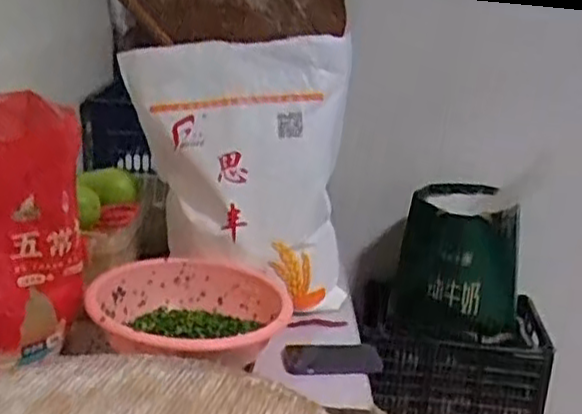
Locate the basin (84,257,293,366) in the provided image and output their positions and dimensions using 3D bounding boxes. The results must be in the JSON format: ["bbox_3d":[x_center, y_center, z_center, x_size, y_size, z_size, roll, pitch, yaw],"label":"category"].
[{"bbox_3d":[-0.166,0.168,1.066,0.276,0.087,0.314,6,19,8],"label":"basin"}]

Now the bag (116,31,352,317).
[{"bbox_3d":[-0.091,-0.067,1.260,0.365,0.436,0.208,-1,19,-12],"label":"bag"}]

